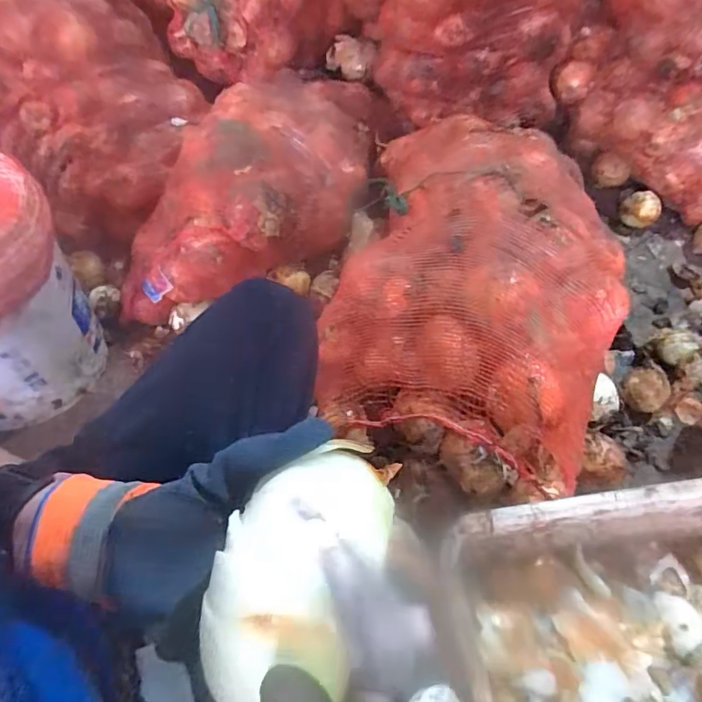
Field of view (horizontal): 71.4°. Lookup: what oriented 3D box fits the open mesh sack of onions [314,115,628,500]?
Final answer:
[{"bbox_3d":[0.177,-0.108,0.699,0.386,0.187,0.516,18,56,9],"label":"open mesh sack of onions"}]

